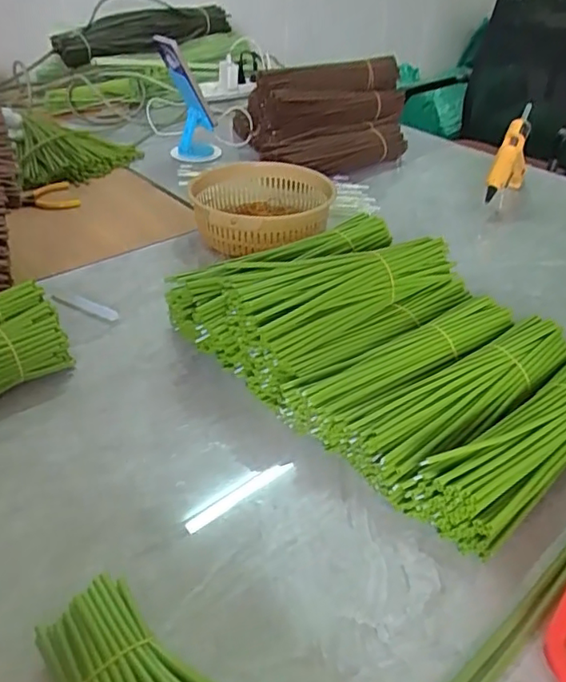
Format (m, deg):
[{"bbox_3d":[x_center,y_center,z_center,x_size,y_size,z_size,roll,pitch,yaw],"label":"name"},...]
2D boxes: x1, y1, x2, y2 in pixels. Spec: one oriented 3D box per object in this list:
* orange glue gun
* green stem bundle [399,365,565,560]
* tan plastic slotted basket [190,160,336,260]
[{"bbox_3d":[0.381,-0.305,0.998,0.036,0.143,0.163,18,38,23],"label":"orange glue gun"},{"bbox_3d":[0.224,0.086,0.516,0.271,0.054,0.069,-24,42,-32],"label":"green stem bundle"},{"bbox_3d":[-0.030,-0.195,0.887,0.209,0.070,0.238,1,34,-2],"label":"tan plastic slotted basket"}]

